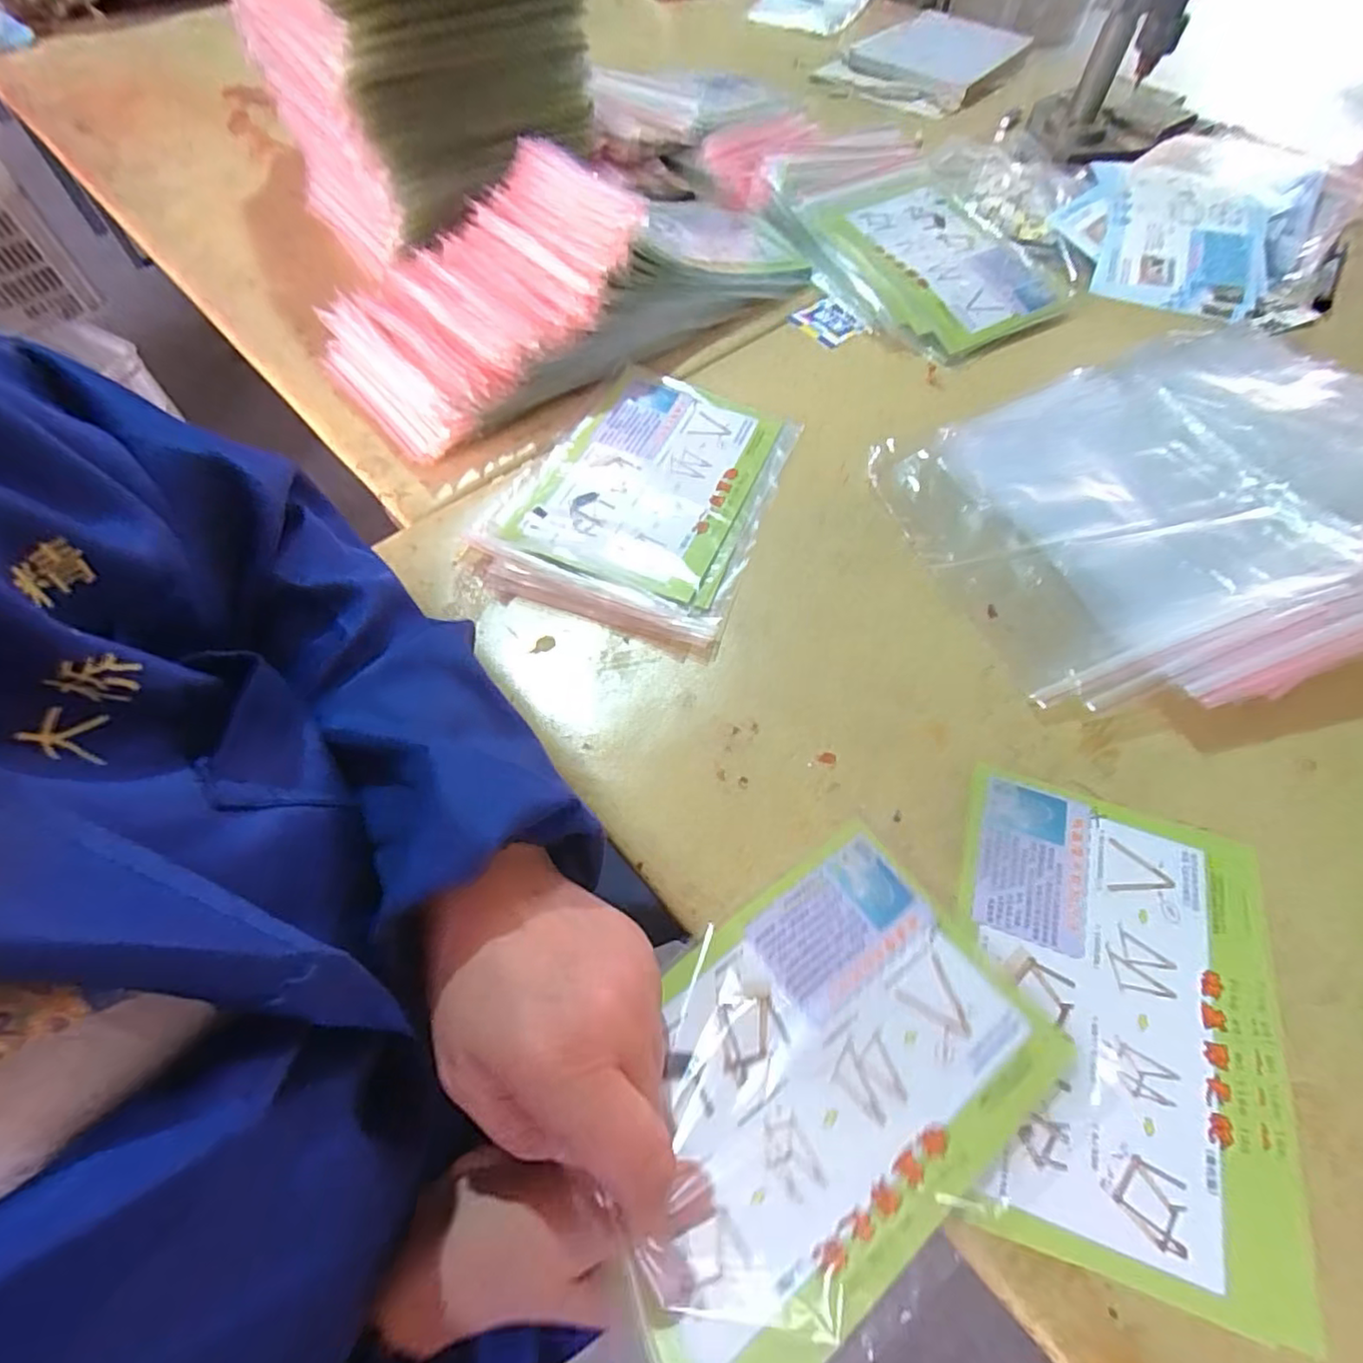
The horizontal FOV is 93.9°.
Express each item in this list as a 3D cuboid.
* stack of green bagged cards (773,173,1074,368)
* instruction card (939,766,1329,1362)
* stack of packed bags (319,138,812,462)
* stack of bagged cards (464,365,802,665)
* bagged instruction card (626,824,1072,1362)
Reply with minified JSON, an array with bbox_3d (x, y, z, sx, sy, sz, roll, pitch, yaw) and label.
[{"bbox_3d":[0.245,-0.414,0.616,0.217,0.034,0.238,-29,65,-17],"label":"stack of green bagged cards"},{"bbox_3d":[0.210,0.157,0.307,0.147,0.004,0.206,17,61,9],"label":"instruction card"},{"bbox_3d":[-0.085,-0.360,0.545,0.441,0.099,0.181,-36,67,-20],"label":"stack of packed bags"},{"bbox_3d":[-0.028,-0.142,0.471,0.177,0.011,0.248,17,61,9],"label":"stack of bagged cards"},{"bbox_3d":[0.057,0.166,0.270,0.206,0.050,0.149,-27,64,-14],"label":"bagged instruction card"}]

